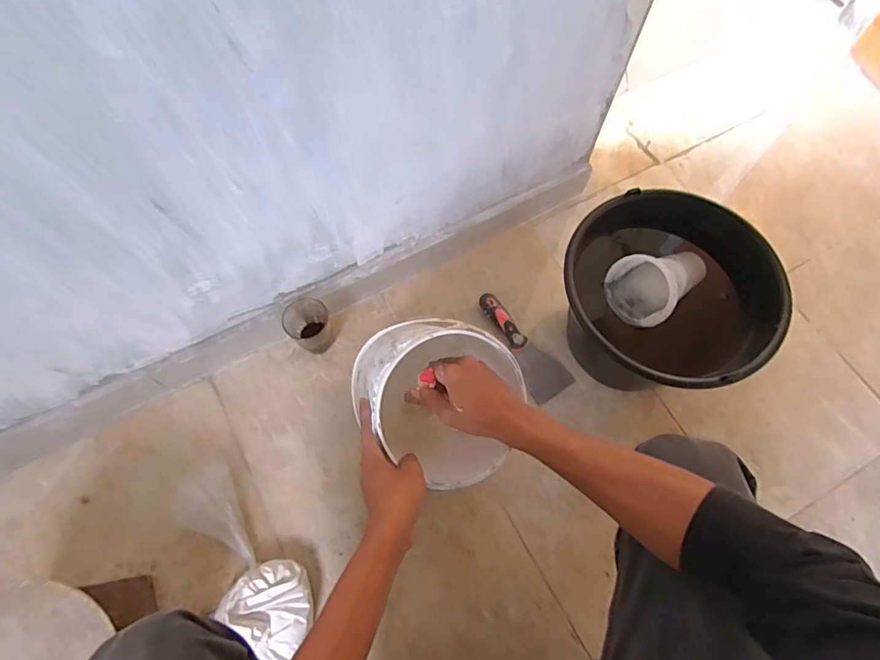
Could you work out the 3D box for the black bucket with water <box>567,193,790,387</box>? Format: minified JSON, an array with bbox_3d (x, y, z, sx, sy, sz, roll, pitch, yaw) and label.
[{"bbox_3d":[0.299,-0.031,0.700,0.251,0.199,0.268,0,69,1],"label":"black bucket with water"}]

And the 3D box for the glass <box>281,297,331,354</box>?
[{"bbox_3d":[-0.198,-0.005,0.750,0.067,0.082,0.062,-1,67,1],"label":"glass"}]

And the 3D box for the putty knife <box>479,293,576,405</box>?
[{"bbox_3d":[0.125,0.025,0.780,0.071,0.027,0.194,-36,73,-12],"label":"putty knife"}]

